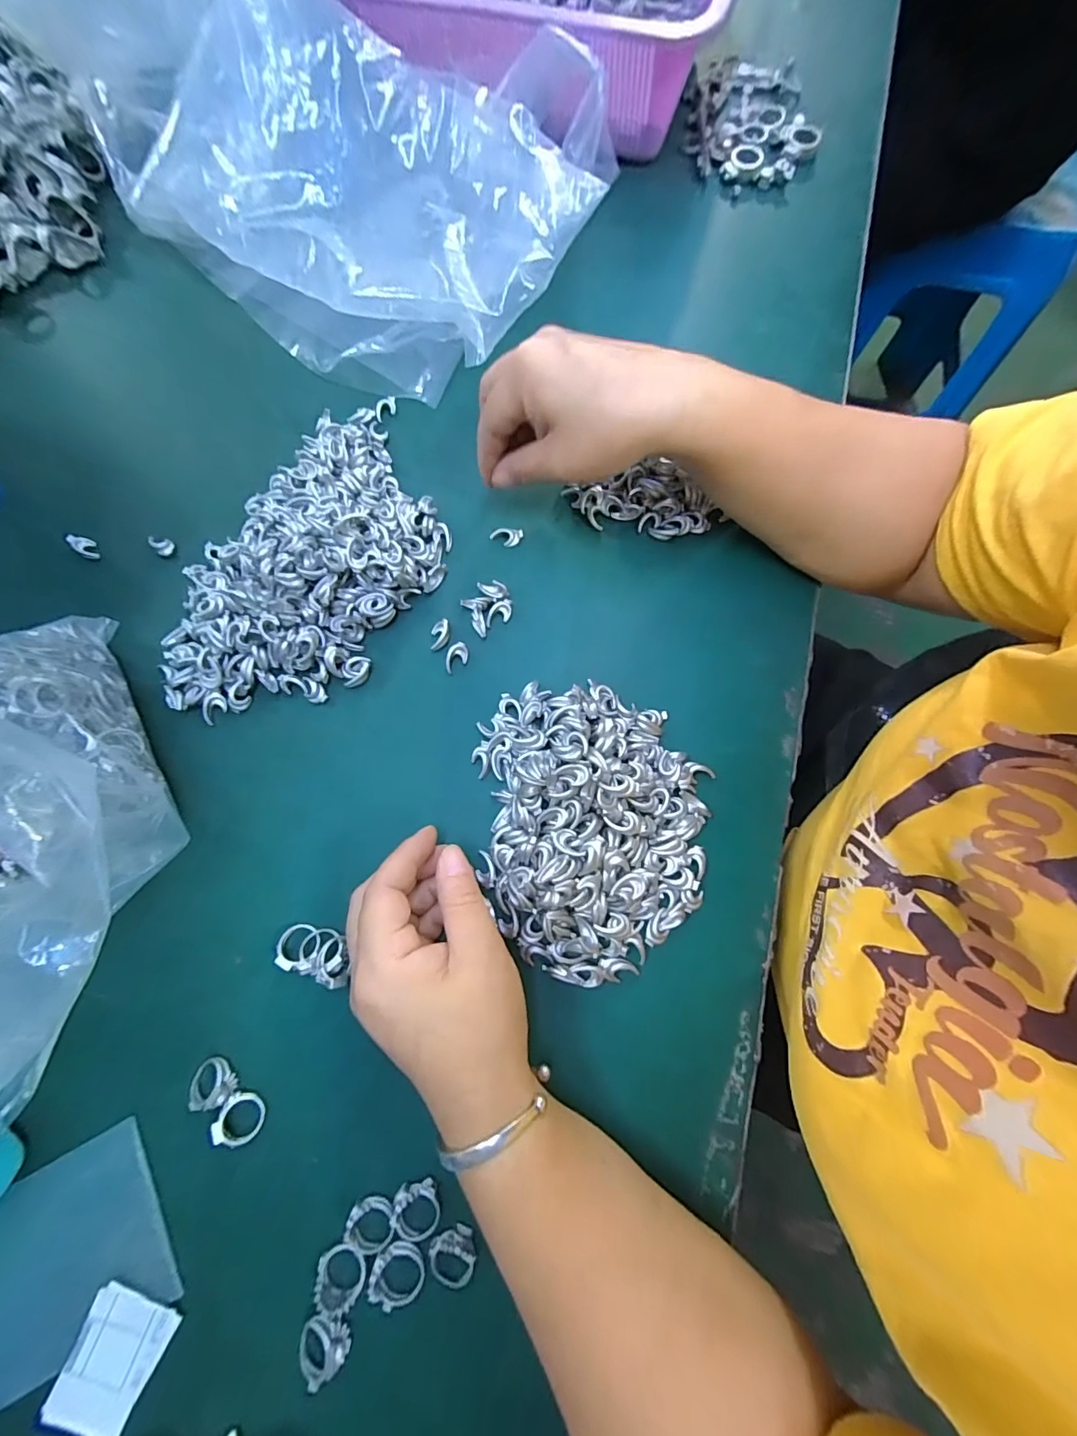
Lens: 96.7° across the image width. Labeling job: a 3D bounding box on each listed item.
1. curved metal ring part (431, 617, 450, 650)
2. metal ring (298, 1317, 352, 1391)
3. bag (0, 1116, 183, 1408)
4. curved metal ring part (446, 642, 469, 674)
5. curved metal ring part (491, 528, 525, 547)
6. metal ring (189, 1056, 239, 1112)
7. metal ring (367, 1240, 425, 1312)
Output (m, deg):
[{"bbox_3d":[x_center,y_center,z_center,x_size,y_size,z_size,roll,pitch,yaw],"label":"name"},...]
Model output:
[{"bbox_3d":[-0.062,-0.053,0.301,0.012,0.005,0.020,-2,76,1],"label":"curved metal ring part"},{"bbox_3d":[-0.098,0.281,0.213,0.020,0.009,0.021,0,76,1],"label":"metal ring"},{"bbox_3d":[-0.244,0.266,0.225,0.131,0.006,0.079,-28,77,-6],"label":"bag"},{"bbox_3d":[-0.051,-0.038,0.297,0.018,0.006,0.012,-33,77,-7],"label":"curved metal ring part"},{"bbox_3d":[-0.021,-0.121,0.317,0.021,0.004,0.013,3,76,2],"label":"curved metal ring part"},{"bbox_3d":[-0.164,0.184,0.240,0.021,0.008,0.022,0,76,1],"label":"metal ring"},{"bbox_3d":[-0.065,0.257,0.219,0.023,0.009,0.021,0,76,1],"label":"metal ring"}]

